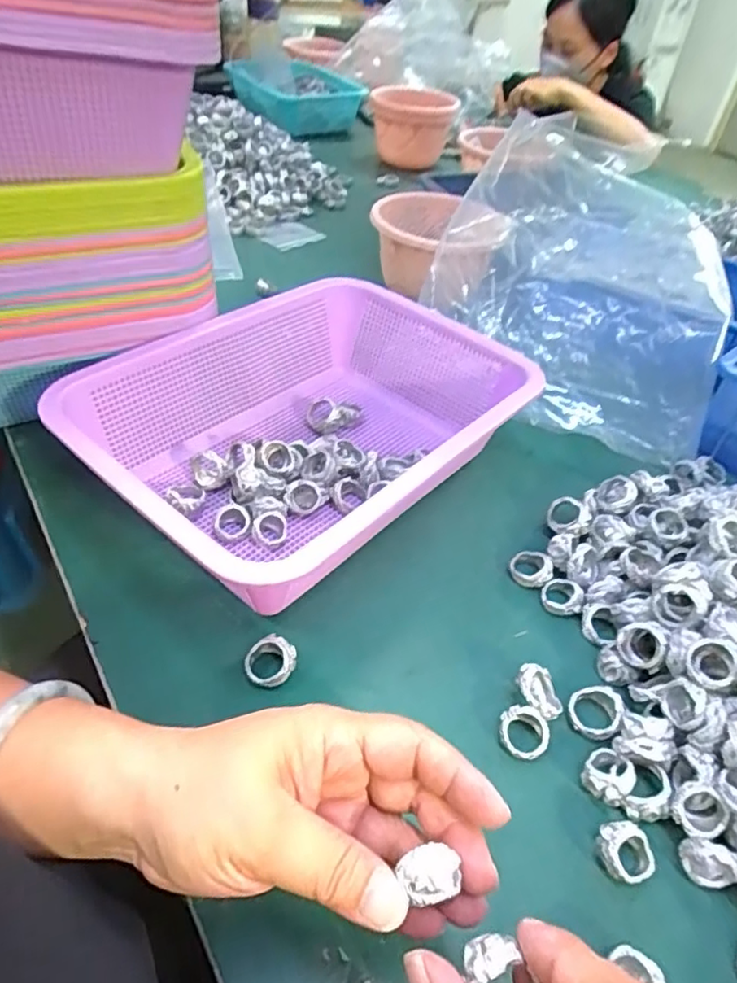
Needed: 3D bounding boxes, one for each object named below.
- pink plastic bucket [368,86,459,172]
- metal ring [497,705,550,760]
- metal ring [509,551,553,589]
[{"bbox_3d":[0.072,-0.611,1.019,0.136,0.112,0.148,4,45,-1],"label":"pink plastic bucket"},{"bbox_3d":[0.083,0.130,0.322,0.026,0.016,0.024,2,45,-2],"label":"metal ring"},{"bbox_3d":[0.110,0.052,0.407,0.027,0.014,0.025,2,45,-2],"label":"metal ring"}]

